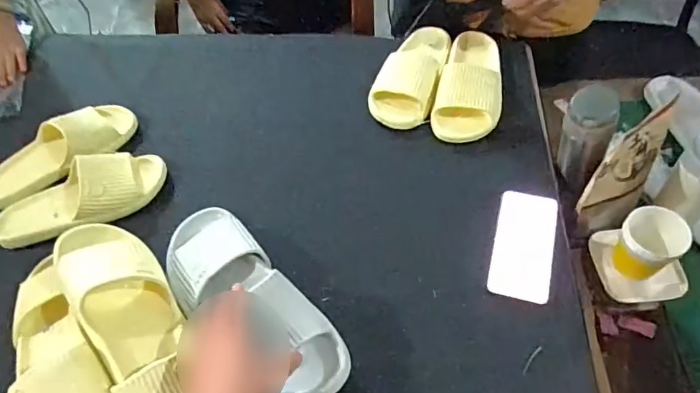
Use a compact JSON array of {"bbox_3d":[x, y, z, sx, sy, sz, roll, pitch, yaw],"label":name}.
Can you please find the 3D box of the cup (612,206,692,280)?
[{"bbox_3d":[0.382,0.070,0.658,0.072,0.094,0.069,-3,53,3],"label":"cup"}]

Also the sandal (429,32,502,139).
[{"bbox_3d":[0.208,-0.197,0.855,0.101,0.063,0.239,12,55,14],"label":"sandal"}]

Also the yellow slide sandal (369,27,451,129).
[{"bbox_3d":[0.106,-0.215,0.874,0.110,0.066,0.232,13,56,14],"label":"yellow slide sandal"}]

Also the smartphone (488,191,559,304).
[{"bbox_3d":[0.231,0.063,0.667,0.076,0.007,0.157,13,59,11],"label":"smartphone"}]

